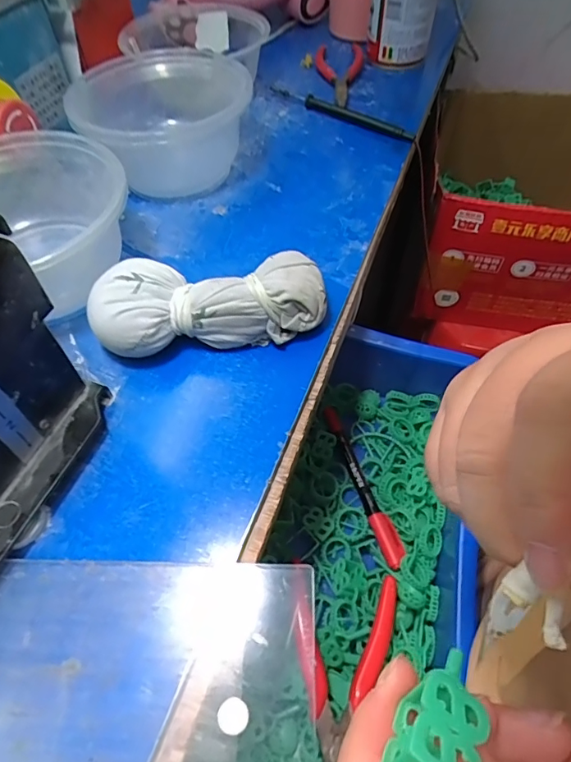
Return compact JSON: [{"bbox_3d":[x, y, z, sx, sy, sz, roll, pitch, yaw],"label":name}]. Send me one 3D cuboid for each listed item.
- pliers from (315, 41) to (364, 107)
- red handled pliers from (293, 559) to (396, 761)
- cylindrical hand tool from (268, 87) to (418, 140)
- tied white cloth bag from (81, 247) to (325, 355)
[{"bbox_3d":[0.056,-0.316,0.487,0.050,0.016,0.130,2,55,3],"label":"pliers"},{"bbox_3d":[0.039,0.178,0.299,0.069,0.026,0.108,2,55,3],"label":"red handled pliers"},{"bbox_3d":[0.050,-0.252,0.443,0.156,0.012,0.012,30,61,20],"label":"cylindrical hand tool"},{"bbox_3d":[-0.043,-0.044,0.281,0.132,0.043,0.048,-7,55,-4],"label":"tied white cloth bag"}]

